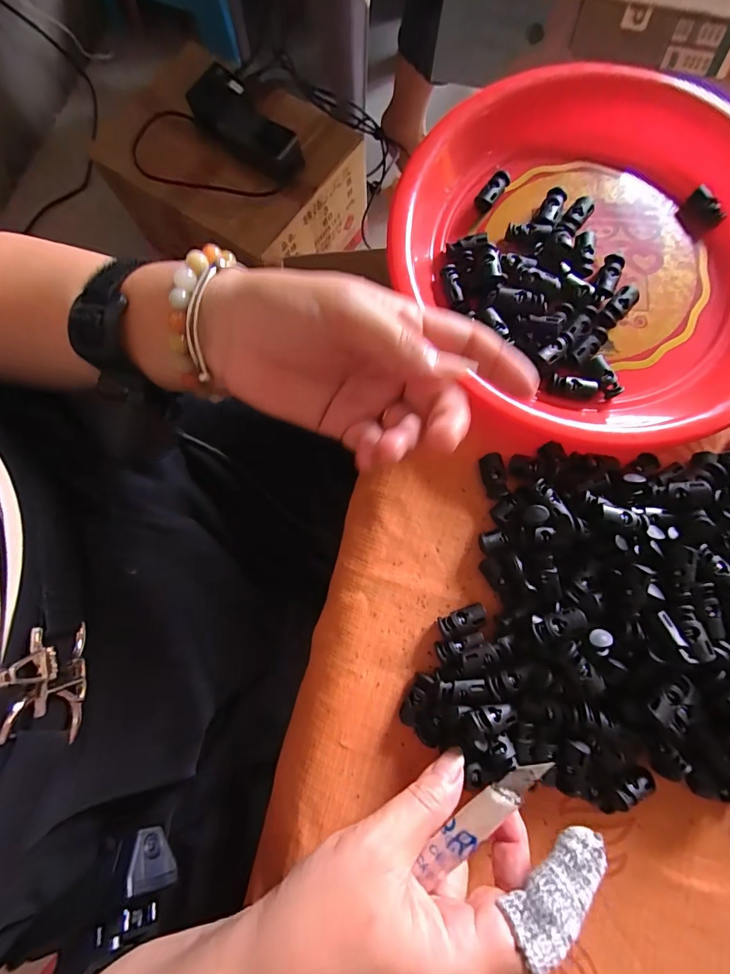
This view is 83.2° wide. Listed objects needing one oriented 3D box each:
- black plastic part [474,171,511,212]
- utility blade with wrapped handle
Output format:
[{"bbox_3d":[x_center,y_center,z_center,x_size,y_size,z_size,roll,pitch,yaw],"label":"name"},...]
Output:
[{"bbox_3d":[0.088,-0.203,0.282,0.012,0.012,0.028,35,82,7],"label":"black plastic part"},{"bbox_3d":[0.050,0.145,0.179,0.017,0.008,0.074,41,97,7],"label":"utility blade with wrapped handle"}]

